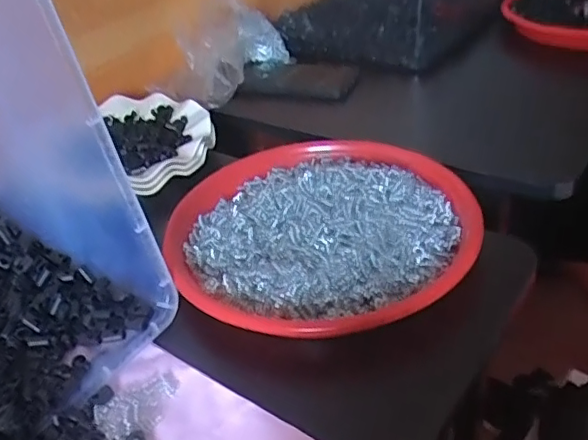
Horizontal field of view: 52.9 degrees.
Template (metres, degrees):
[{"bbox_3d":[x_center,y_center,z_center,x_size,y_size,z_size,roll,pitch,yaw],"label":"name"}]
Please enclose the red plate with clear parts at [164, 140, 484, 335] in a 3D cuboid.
[{"bbox_3d":[0.020,0.000,0.461,0.227,0.024,0.224,-5,36,4],"label":"red plate with clear parts"}]

